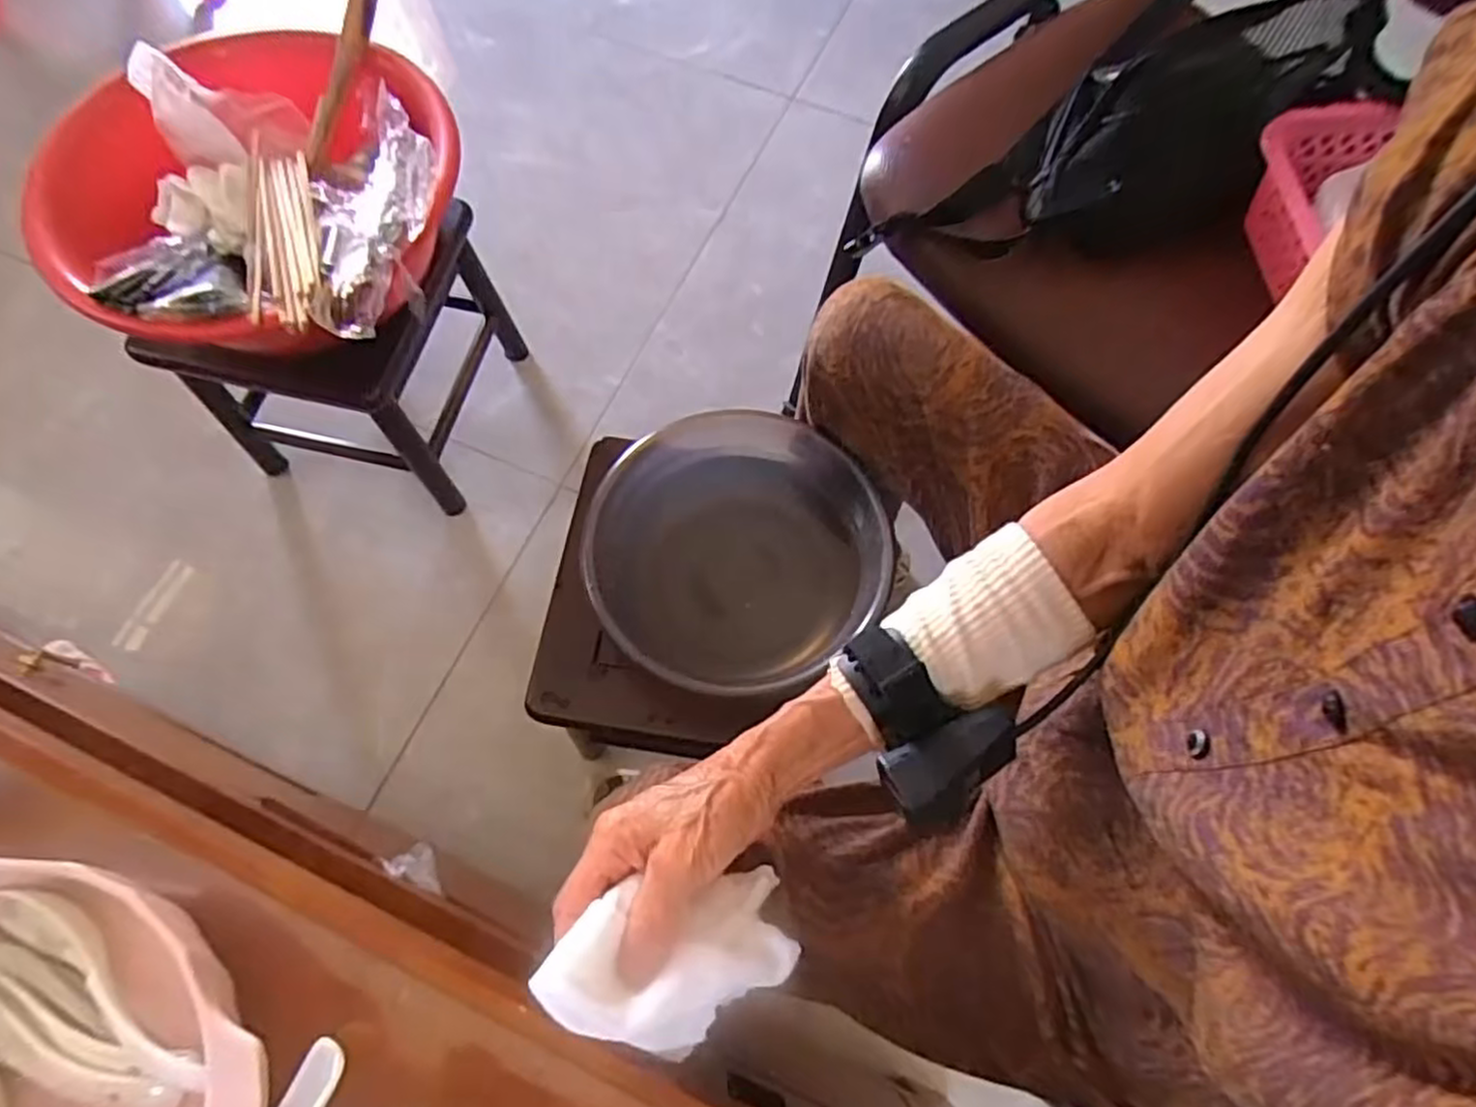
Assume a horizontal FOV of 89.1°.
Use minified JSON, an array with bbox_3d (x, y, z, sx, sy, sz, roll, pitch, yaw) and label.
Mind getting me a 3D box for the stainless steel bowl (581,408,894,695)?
[{"bbox_3d":[-0.003,0.001,0.621,0.222,0.089,0.223,1,69,-1],"label":"stainless steel bowl"}]

